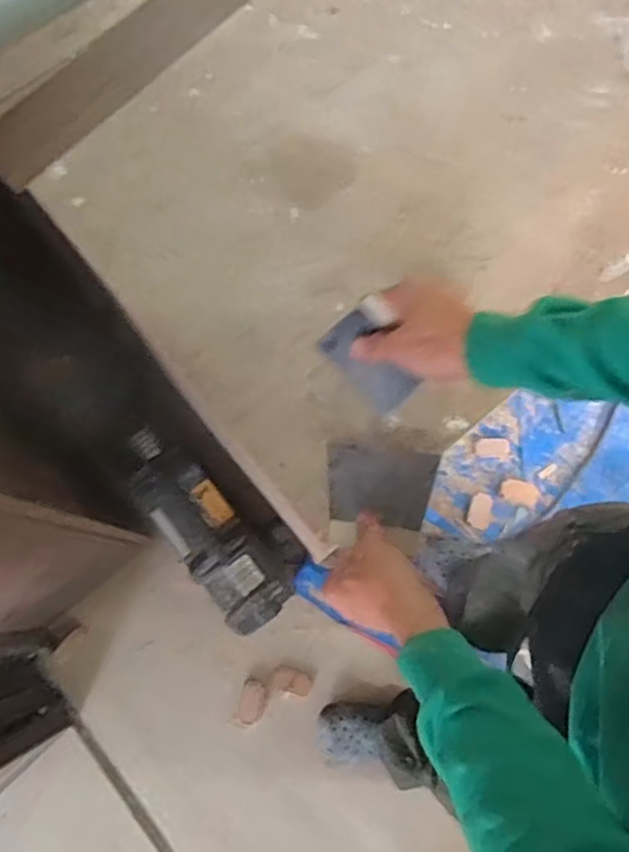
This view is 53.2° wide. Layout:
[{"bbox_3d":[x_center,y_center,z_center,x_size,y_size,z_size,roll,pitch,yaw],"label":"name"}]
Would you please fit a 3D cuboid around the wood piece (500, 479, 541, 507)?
[{"bbox_3d":[0.439,0.142,1.340,0.082,0.007,0.053,16,77,3],"label":"wood piece"}]

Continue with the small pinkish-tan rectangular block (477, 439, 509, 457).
[{"bbox_3d":[0.389,0.047,1.368,0.069,0.006,0.043,0,77,0],"label":"small pinkish-tan rectangular block"}]

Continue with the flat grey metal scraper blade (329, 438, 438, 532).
[{"bbox_3d":[0.063,0.056,0.605,0.102,0.006,0.076,8,74,2],"label":"flat grey metal scraper blade"}]

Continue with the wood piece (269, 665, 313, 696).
[{"bbox_3d":[-0.047,0.511,1.256,0.082,0.011,0.046,19,77,4],"label":"wood piece"}]

